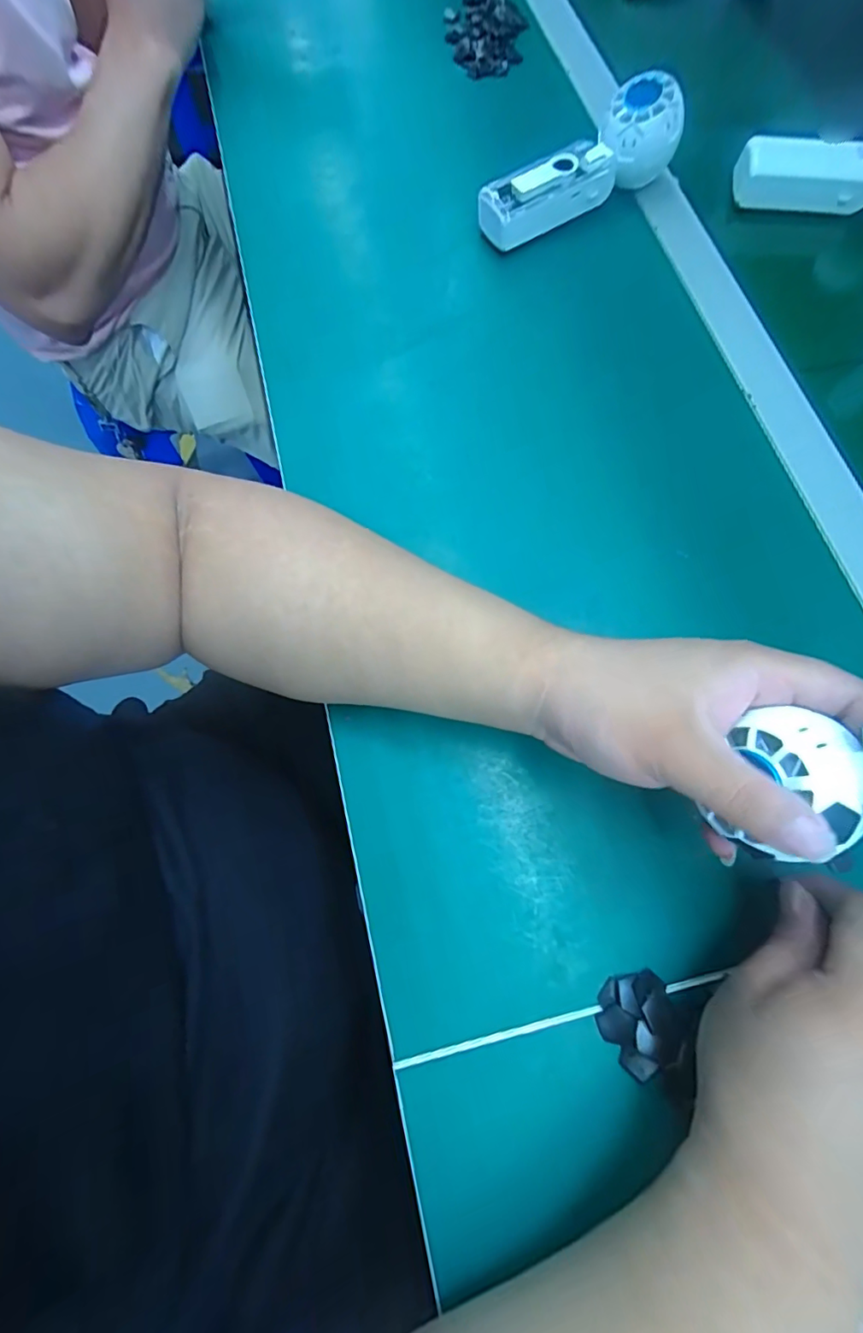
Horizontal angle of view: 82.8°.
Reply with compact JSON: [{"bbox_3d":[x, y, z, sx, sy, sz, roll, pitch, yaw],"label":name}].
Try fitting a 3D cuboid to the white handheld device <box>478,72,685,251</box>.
[{"bbox_3d":[0.121,-0.411,0.406,0.169,0.052,0.046,-27,73,6],"label":"white handheld device"}]

